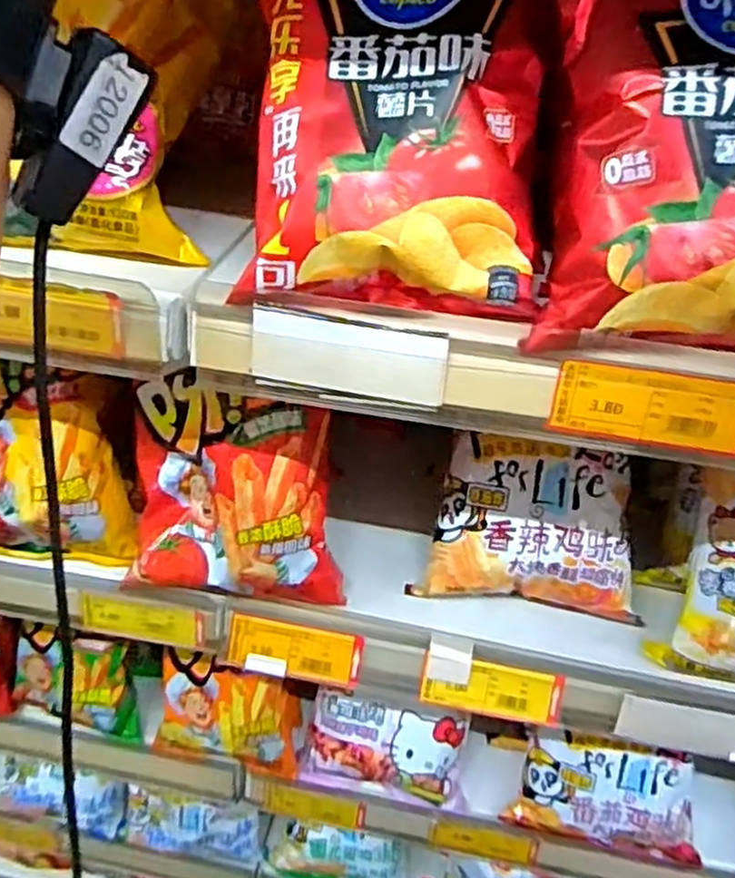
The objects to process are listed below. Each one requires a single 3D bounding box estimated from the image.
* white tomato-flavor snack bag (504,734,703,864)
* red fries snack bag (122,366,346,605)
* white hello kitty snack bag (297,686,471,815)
[{"bbox_3d":[0.218,0.308,0.620,0.162,0.109,0.050,11,14,8],"label":"white tomato-flavor snack bag"},{"bbox_3d":[-0.095,0.036,0.501,0.157,0.159,0.054,4,12,0],"label":"red fries snack bag"},{"bbox_3d":[0.018,0.282,0.655,0.156,0.110,0.050,10,0,7],"label":"white hello kitty snack bag"}]

